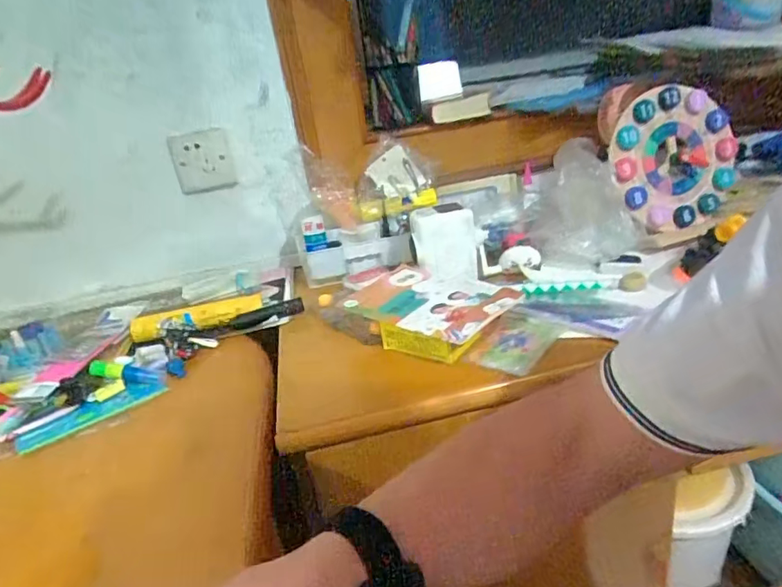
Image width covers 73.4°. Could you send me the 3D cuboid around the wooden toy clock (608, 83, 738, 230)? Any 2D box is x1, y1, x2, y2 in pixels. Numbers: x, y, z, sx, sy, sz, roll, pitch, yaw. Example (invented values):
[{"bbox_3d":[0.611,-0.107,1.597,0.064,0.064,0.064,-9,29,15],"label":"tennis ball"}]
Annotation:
[{"bbox_3d":[0.398,-0.187,0.737,0.195,0.189,0.017,-55,13,-5],"label":"wooden toy clock"}]

